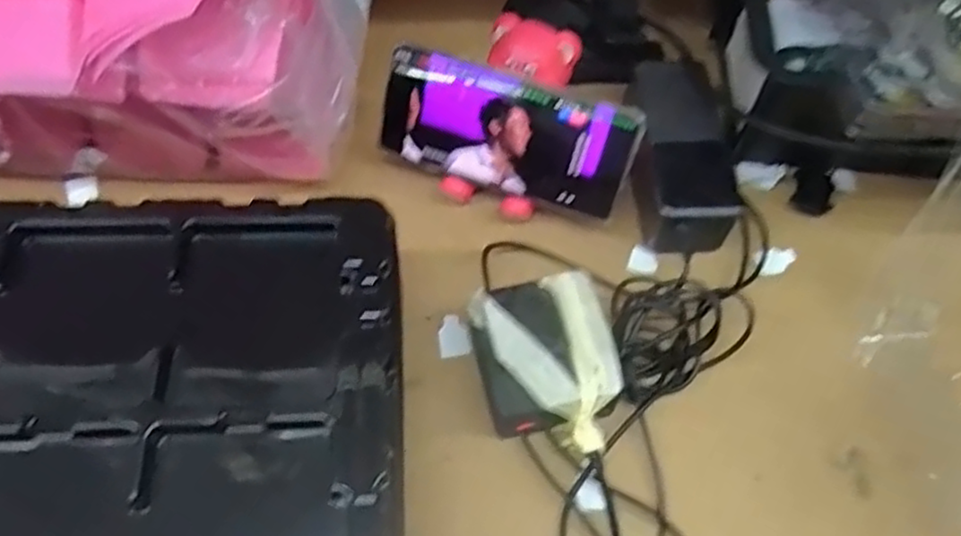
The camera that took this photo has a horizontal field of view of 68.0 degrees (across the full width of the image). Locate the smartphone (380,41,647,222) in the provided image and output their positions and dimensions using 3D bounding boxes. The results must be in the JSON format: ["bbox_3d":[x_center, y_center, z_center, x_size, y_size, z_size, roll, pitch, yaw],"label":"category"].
[{"bbox_3d":[0.017,-0.083,0.458,0.159,0.080,0.009,18,30,7],"label":"smartphone"}]

